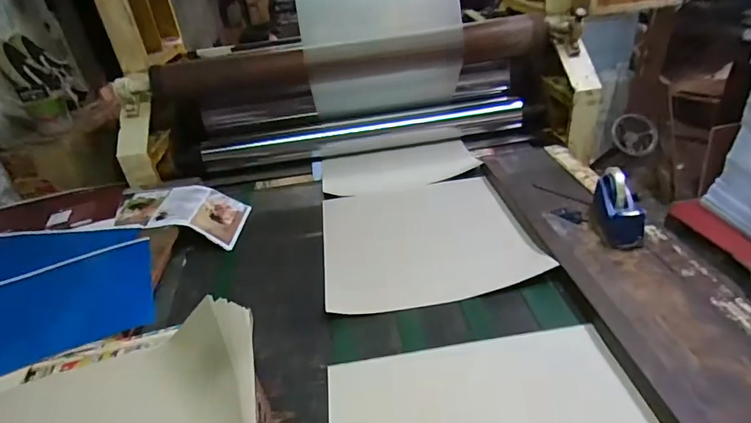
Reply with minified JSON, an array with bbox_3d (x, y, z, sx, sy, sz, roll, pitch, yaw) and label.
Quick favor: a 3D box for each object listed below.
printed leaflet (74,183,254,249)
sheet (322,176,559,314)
[{"bbox_3d":[-0.514,0.010,1.136,0.345,0.075,0.200,-5,32,5],"label":"printed leaflet"},{"bbox_3d":[0.095,0.038,1.041,0.434,0.060,0.489,-9,32,-3],"label":"sheet"}]

